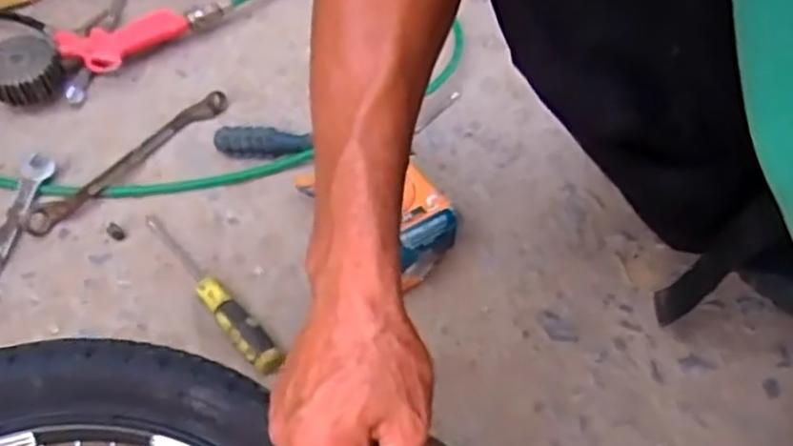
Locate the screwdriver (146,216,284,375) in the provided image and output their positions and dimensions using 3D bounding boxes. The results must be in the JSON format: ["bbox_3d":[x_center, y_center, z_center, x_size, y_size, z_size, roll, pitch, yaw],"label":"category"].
[{"bbox_3d":[-0.167,0.058,0.659,0.024,0.026,0.194,-36,67,-21],"label":"screwdriver"}]

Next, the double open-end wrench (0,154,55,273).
[{"bbox_3d":[-0.365,0.002,0.701,0.031,0.008,0.163,7,60,2],"label":"double open-end wrench"}]

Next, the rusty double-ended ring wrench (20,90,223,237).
[{"bbox_3d":[-0.263,-0.063,0.737,0.226,0.017,0.029,-40,69,-22],"label":"rusty double-ended ring wrench"}]

